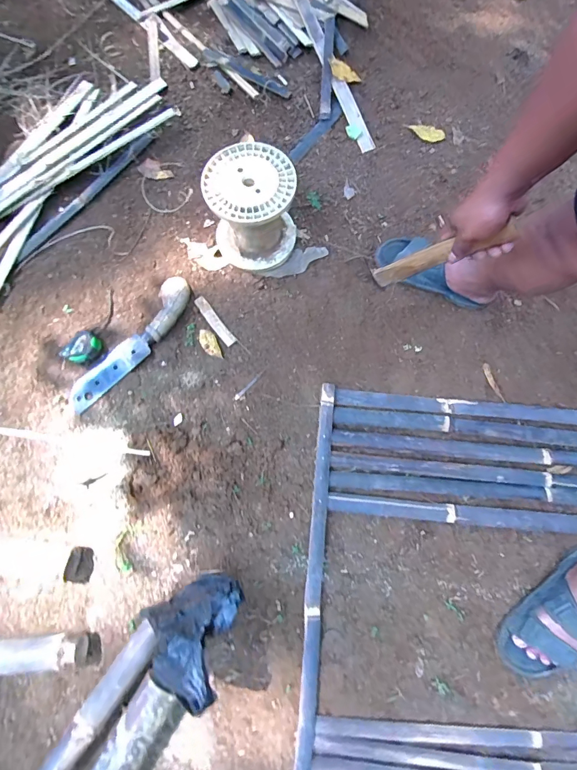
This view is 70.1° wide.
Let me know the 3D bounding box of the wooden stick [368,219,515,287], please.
[{"bbox_3d":[0.227,-0.199,0.641,0.041,0.238,0.016,22,71,-35],"label":"wooden stick"}]

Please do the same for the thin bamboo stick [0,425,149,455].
[{"bbox_3d":[-0.638,0.096,0.903,0.663,0.009,0.021,8,74,2],"label":"thin bamboo stick"}]

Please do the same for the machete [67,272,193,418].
[{"bbox_3d":[-0.360,-0.095,0.935,0.079,0.055,0.369,39,77,10],"label":"machete"}]

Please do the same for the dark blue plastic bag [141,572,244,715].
[{"bbox_3d":[-0.146,0.421,0.710,0.194,0.221,0.147,-30,77,-9],"label":"dark blue plastic bag"}]

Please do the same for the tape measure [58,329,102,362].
[{"bbox_3d":[-0.471,-0.081,0.942,0.060,0.037,0.080,40,77,10],"label":"tape measure"}]

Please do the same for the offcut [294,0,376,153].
[{"bbox_3d":[0.108,-0.846,1.082,0.042,0.019,0.482,-27,94,-8],"label":"offcut"}]

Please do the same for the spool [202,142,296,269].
[{"bbox_3d":[-0.083,-0.399,0.950,0.188,0.192,0.180,-17,75,-6],"label":"spool"}]

